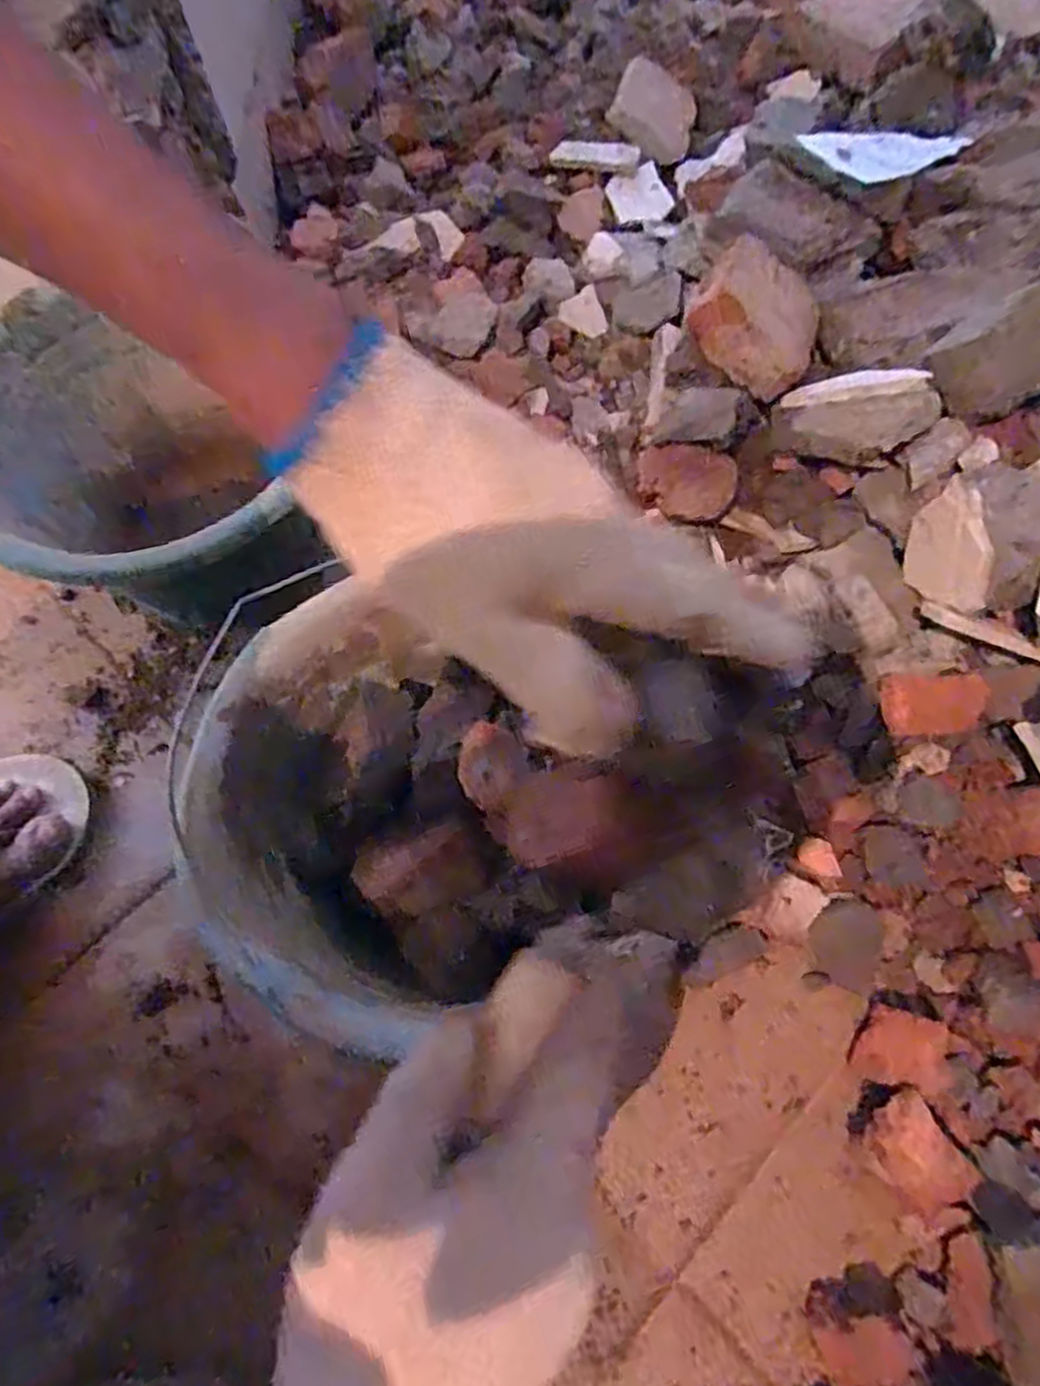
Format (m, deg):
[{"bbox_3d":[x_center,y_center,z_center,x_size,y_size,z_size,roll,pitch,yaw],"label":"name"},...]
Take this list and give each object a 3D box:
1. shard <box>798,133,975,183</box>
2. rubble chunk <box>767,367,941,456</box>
[{"bbox_3d":[0.290,-0.421,0.604,0.142,0.007,0.060,-16,68,-17],"label":"shard"},{"bbox_3d":[0.215,-0.180,0.501,0.098,0.034,0.041,6,66,38],"label":"rubble chunk"}]

